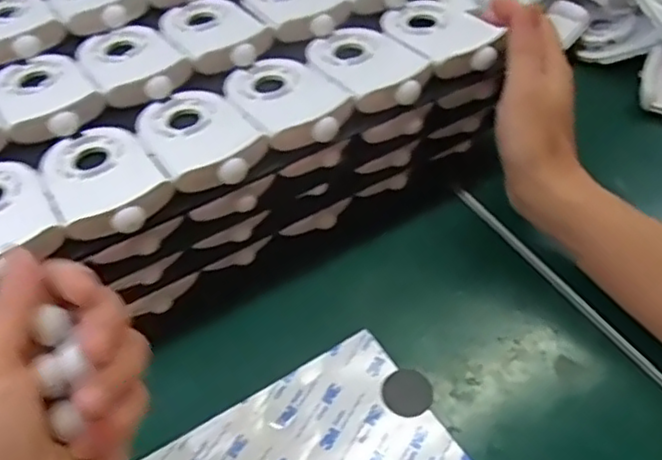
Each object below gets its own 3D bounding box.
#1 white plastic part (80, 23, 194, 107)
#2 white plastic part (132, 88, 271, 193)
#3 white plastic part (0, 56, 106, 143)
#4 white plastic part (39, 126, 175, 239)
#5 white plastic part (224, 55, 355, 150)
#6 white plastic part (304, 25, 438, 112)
[{"bbox_3d":[-0.133,-0.115,0.435,0.058,0.011,0.089,-28,55,-20],"label":"white plastic part"},{"bbox_3d":[-0.077,-0.057,0.388,0.058,0.012,0.089,-28,55,-20],"label":"white plastic part"},{"bbox_3d":[-0.180,-0.088,0.413,0.057,0.009,0.088,-27,54,-19],"label":"white plastic part"},{"bbox_3d":[-0.127,-0.030,0.369,0.057,0.012,0.089,-26,54,-19],"label":"white plastic part"},{"bbox_3d":[-0.029,-0.085,0.403,0.055,0.010,0.090,-26,54,-19],"label":"white plastic part"},{"bbox_3d":[0.023,-0.109,0.424,0.059,0.013,0.089,-26,54,-19],"label":"white plastic part"}]

